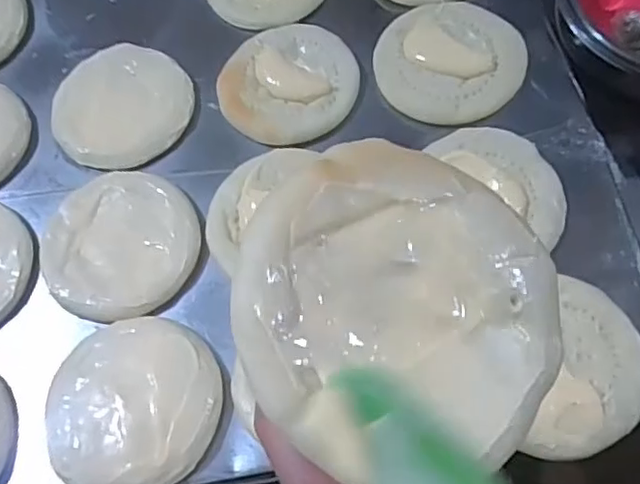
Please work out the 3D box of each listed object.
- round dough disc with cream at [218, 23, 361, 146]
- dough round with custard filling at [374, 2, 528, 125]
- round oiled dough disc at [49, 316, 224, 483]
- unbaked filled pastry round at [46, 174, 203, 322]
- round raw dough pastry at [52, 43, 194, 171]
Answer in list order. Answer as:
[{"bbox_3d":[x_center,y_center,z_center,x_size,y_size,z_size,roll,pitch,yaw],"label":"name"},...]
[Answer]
[{"bbox_3d":[-0.030,-0.167,0.636,0.136,0.013,0.142,-1,64,3],"label":"round dough disc with cream"},{"bbox_3d":[0.132,-0.191,0.630,0.147,0.018,0.144,-1,64,3],"label":"dough round with custard filling"},{"bbox_3d":[-0.157,0.132,0.501,0.145,0.018,0.139,17,66,11],"label":"round oiled dough disc"},{"bbox_3d":[-0.189,-0.001,0.580,0.141,0.010,0.149,-1,64,3],"label":"unbaked filled pastry round"},{"bbox_3d":[-0.210,-0.146,0.640,0.145,0.013,0.141,-1,64,3],"label":"round raw dough pastry"}]

